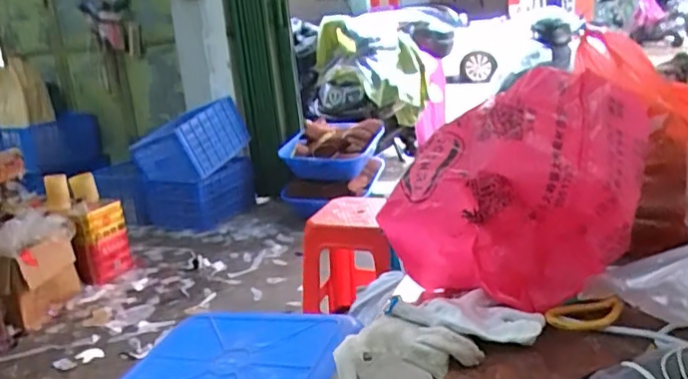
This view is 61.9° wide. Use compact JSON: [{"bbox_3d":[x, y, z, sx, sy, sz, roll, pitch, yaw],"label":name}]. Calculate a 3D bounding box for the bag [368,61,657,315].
[{"bbox_3d":[0.195,0.009,0.697,0.264,0.260,0.196,10,22,43],"label":"bag"}]

